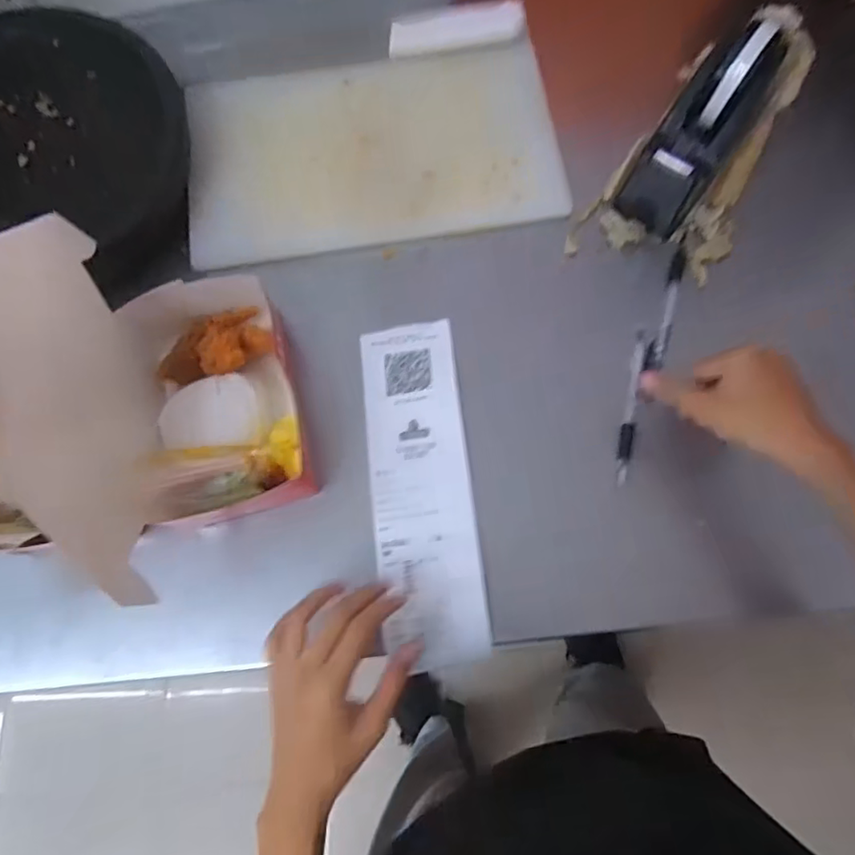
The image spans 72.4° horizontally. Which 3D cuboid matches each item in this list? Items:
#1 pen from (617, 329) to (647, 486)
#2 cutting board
[{"bbox_3d":[0.169,-0.019,0.485,0.012,0.012,0.134,11,76,5],"label":"pen"},{"bbox_3d":[-0.053,-0.261,0.546,0.334,0.023,0.185,-10,83,0],"label":"cutting board"}]

